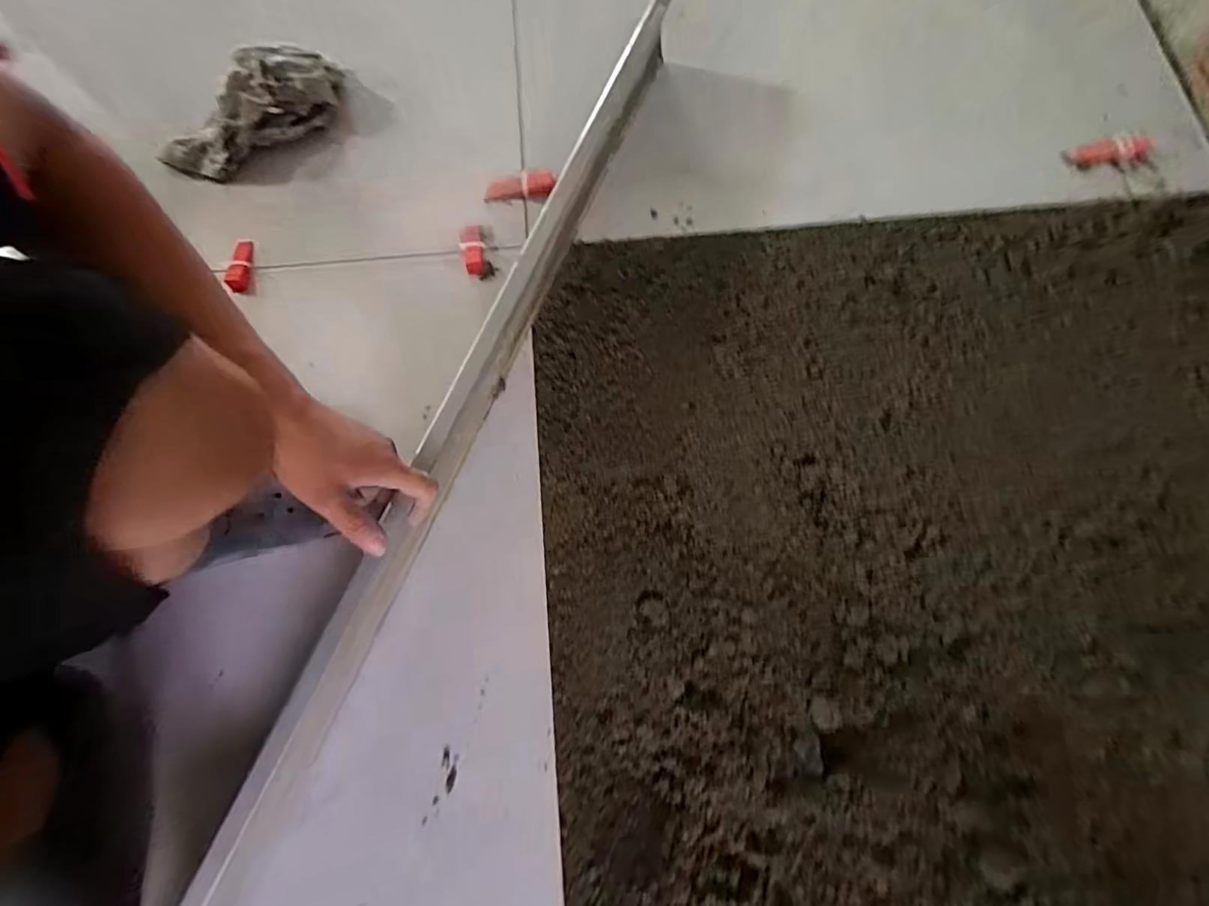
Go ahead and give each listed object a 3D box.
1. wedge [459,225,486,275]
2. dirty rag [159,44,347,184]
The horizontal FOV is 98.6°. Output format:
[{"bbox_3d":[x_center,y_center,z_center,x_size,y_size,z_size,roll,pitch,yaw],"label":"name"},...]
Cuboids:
[{"bbox_3d":[-0.158,-0.243,0.627,0.028,0.012,0.060,-9,88,0],"label":"wedge"},{"bbox_3d":[-0.442,-0.428,0.655,0.239,0.062,0.113,-37,77,-9],"label":"dirty rag"}]

